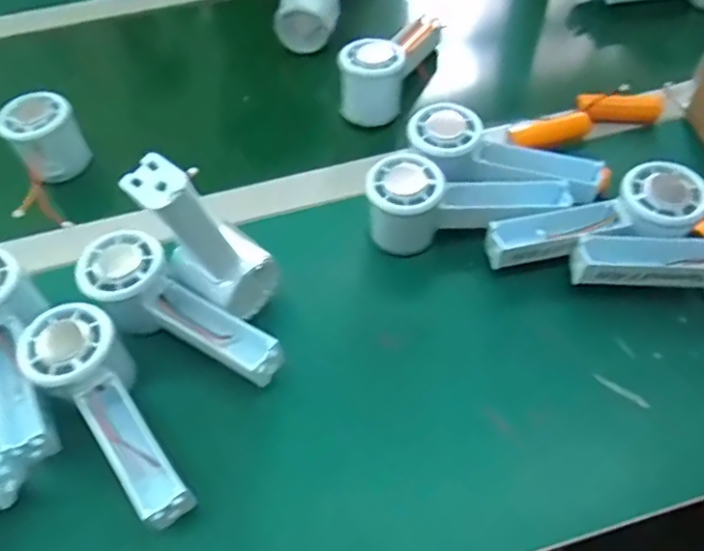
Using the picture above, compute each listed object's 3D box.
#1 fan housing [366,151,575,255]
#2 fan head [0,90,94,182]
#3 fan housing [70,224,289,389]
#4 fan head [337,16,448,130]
[{"bbox_3d":[0.088,-0.059,0.450,0.154,0.055,0.056,-9,54,-1],"label":"fan housing"},{"bbox_3d":[-0.269,-0.122,0.515,0.057,0.058,0.057,-39,60,-21],"label":"fan head"},{"bbox_3d":[-0.120,0.027,0.406,0.156,0.048,0.054,32,62,7],"label":"fan housing"},{"bbox_3d":[0.036,-0.201,0.553,0.051,0.061,0.124,21,59,19],"label":"fan head"}]

